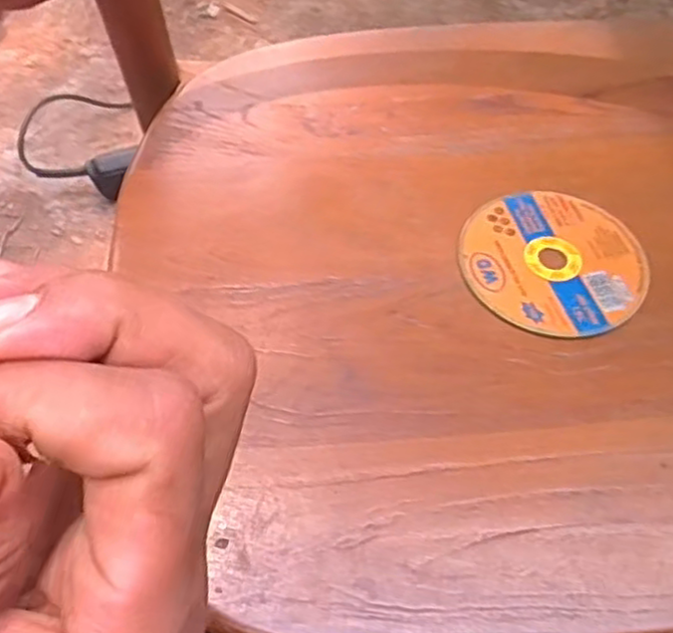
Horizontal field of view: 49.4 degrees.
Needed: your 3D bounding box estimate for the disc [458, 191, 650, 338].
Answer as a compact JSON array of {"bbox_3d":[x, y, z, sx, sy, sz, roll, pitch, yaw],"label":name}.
[{"bbox_3d":[0.119,-0.032,0.404,0.098,0.004,0.097,1,55,-1],"label":"disc"}]

